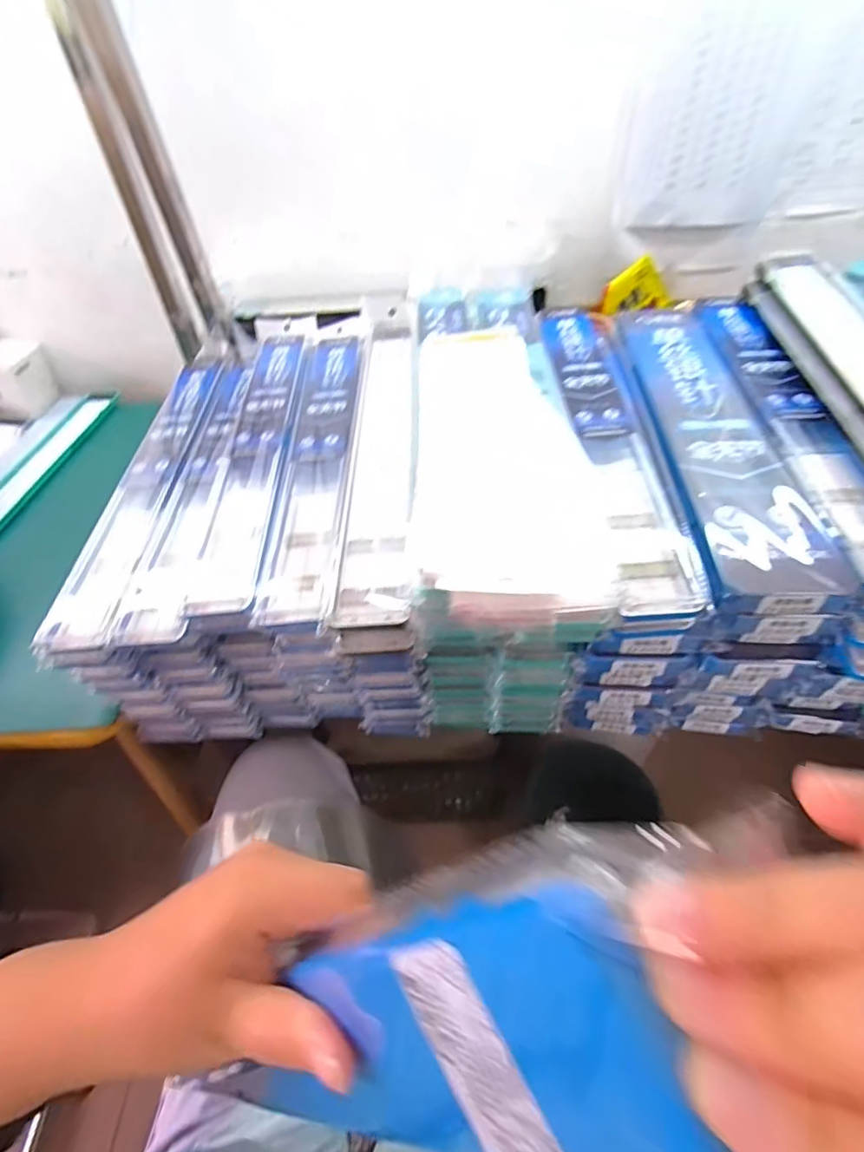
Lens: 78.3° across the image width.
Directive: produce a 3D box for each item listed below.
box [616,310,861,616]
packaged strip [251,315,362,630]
[{"bbox_3d":[0.255,-0.144,0.492,0.091,0.026,0.423,1,48,5],"label":"box"},{"bbox_3d":[-0.108,-0.148,0.525,0.063,0.009,0.468,-4,48,0],"label":"packaged strip"}]

